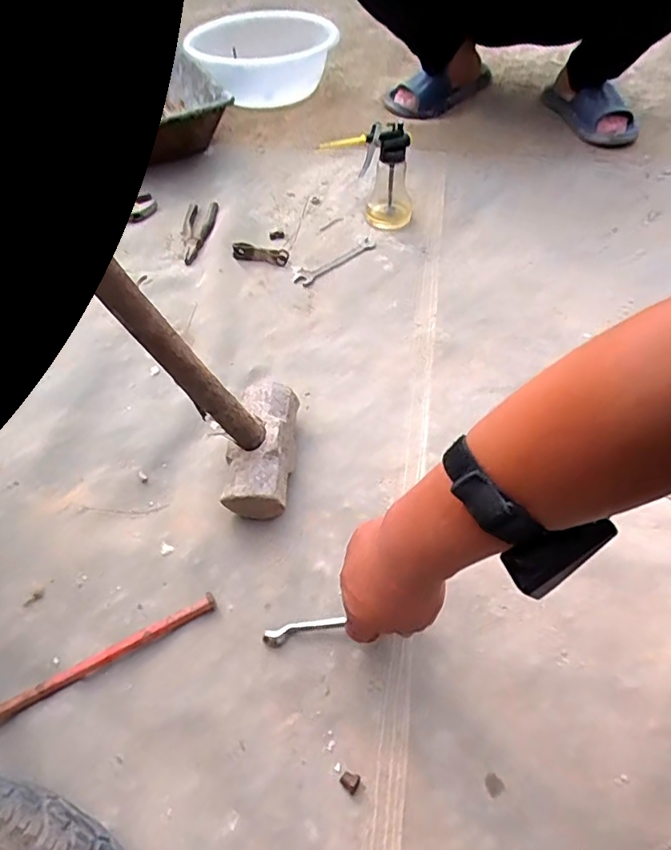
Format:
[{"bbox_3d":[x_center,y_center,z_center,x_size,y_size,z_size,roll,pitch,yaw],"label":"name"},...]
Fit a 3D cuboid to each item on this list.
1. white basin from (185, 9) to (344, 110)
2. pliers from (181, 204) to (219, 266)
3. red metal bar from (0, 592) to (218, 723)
[{"bbox_3d":[-0.176,-0.903,1.308,0.322,0.132,0.282,-6,52,-4],"label":"white basin"},{"bbox_3d":[-0.238,-0.336,0.933,0.054,0.012,0.163,1,52,1],"label":"pliers"},{"bbox_3d":[-0.237,0.225,0.489,0.273,0.013,0.019,-24,56,-17],"label":"red metal bar"}]

